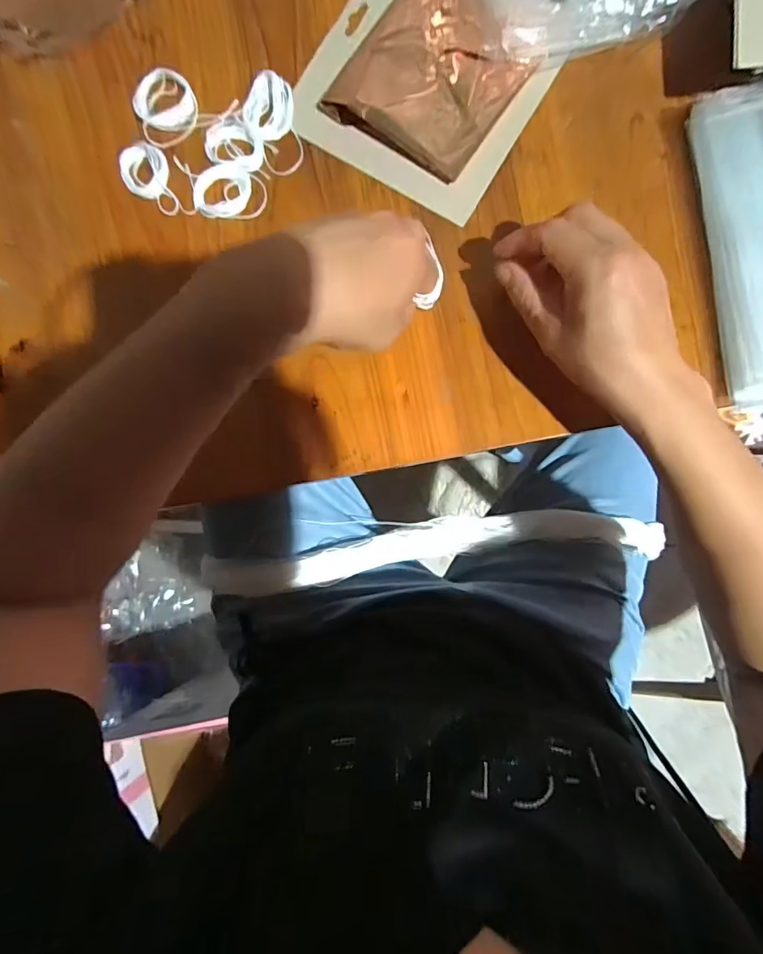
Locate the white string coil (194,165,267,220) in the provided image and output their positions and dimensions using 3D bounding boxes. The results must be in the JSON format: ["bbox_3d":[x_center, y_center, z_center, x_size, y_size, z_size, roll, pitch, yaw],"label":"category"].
[{"bbox_3d":[-0.111,-0.209,0.345,0.051,0.004,0.035,5,98,-3],"label":"white string coil"}]

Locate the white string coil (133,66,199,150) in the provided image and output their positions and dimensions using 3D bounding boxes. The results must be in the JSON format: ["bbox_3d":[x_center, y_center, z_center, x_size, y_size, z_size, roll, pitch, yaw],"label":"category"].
[{"bbox_3d":[-0.159,-0.275,0.347,0.042,0.009,0.057,-20,84,3],"label":"white string coil"}]

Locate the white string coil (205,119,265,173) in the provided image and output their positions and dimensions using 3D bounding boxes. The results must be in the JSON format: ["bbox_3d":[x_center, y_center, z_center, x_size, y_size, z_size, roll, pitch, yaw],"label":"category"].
[{"bbox_3d":[-0.108,-0.244,0.343,0.042,0.004,0.034,9,86,5],"label":"white string coil"}]

